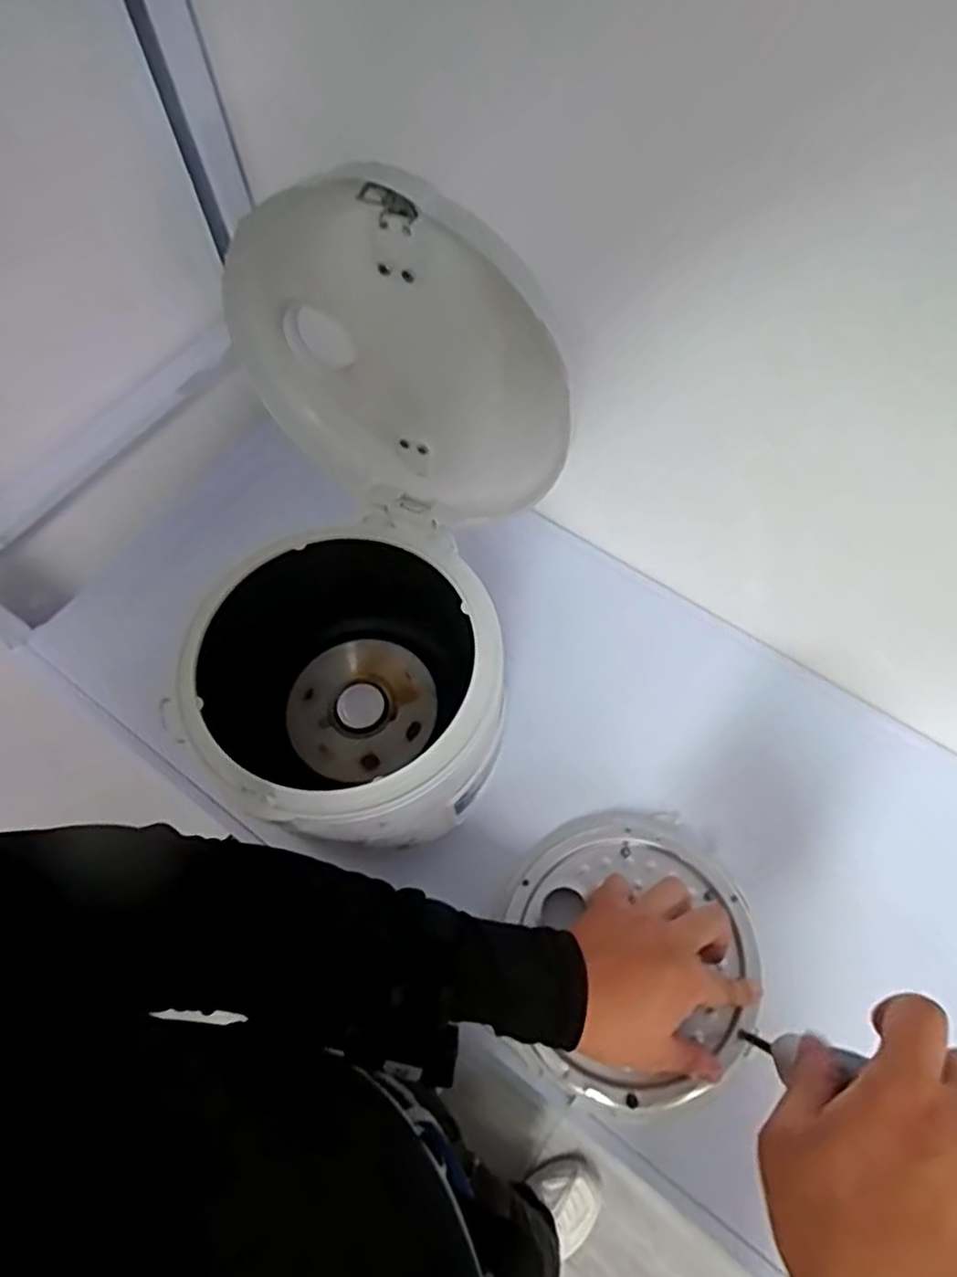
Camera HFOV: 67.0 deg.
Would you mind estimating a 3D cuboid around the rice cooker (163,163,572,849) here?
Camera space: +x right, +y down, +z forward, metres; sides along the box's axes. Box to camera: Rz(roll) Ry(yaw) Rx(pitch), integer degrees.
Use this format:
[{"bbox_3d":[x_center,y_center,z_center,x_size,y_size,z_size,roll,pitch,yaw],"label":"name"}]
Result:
[{"bbox_3d":[-0.080,-0.023,0.446,0.233,0.346,0.249,35,70,16],"label":"rice cooker"}]

